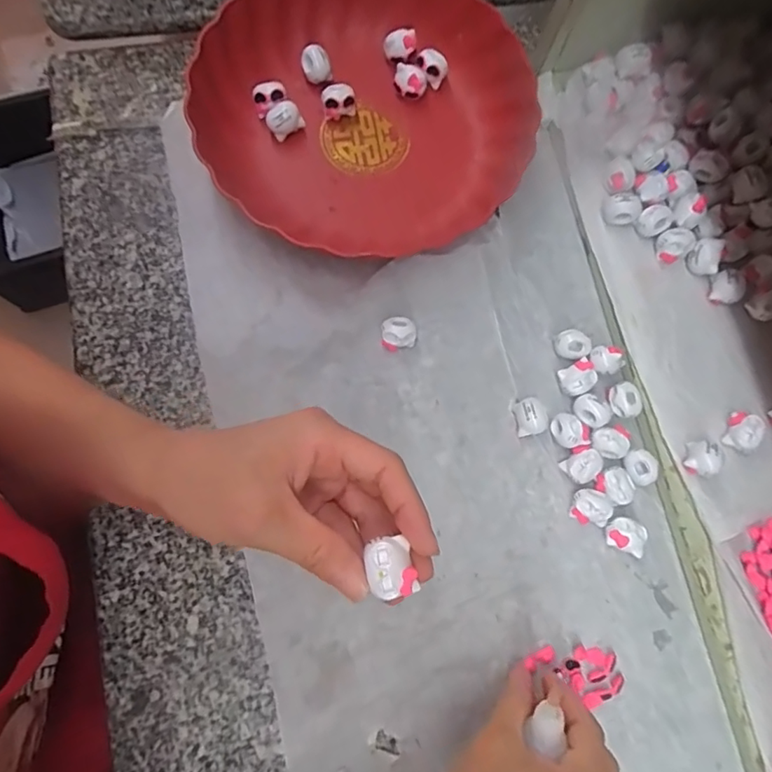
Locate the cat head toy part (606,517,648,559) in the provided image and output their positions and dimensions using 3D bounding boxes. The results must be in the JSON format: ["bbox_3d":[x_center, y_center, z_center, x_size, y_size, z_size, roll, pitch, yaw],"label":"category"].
[{"bbox_3d":[0.161,0.101,0.352,0.025,0.019,0.021,21,76,5],"label":"cat head toy part"}]

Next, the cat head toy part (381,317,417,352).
[{"bbox_3d":[0.008,-0.037,0.373,0.024,0.021,0.019,-18,76,-5],"label":"cat head toy part"}]

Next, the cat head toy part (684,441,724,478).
[{"bbox_3d":[0.210,0.049,0.347,0.016,0.018,0.023,29,77,7],"label":"cat head toy part"}]

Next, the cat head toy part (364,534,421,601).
[{"bbox_3d":[0.002,0.078,0.223,0.020,0.010,0.024,-13,76,-4],"label":"cat head toy part"}]

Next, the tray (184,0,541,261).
[{"bbox_3d":[-0.011,-0.220,0.394,0.242,0.047,0.235,0,75,-1],"label":"tray"}]

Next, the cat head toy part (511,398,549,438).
[{"bbox_3d":[0.101,0.022,0.365,0.021,0.016,0.025,-9,75,-3],"label":"cat head toy part"}]

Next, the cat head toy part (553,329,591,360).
[{"bbox_3d":[0.135,-0.029,0.380,0.023,0.016,0.020,15,75,3],"label":"cat head toy part"}]

